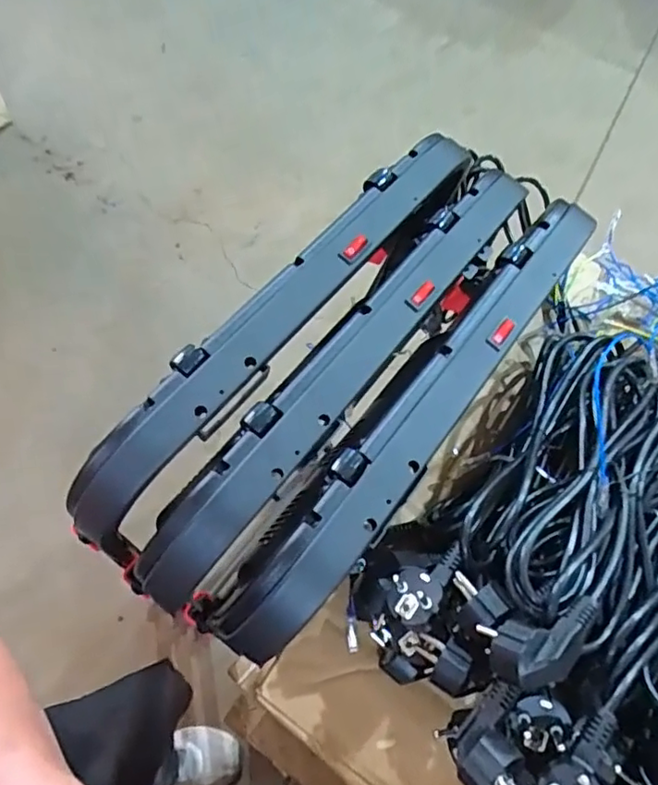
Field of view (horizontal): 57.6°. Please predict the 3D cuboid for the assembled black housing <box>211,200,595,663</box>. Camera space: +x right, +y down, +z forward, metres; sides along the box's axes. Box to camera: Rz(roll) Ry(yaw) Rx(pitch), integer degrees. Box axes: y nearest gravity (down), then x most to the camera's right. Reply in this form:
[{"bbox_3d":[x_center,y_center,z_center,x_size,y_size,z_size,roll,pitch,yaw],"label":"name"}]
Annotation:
[{"bbox_3d":[0.081,0.004,0.450,0.064,0.059,0.435,37,66,15],"label":"assembled black housing"}]

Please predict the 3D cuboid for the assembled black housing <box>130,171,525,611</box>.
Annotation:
[{"bbox_3d":[0.024,-0.021,0.460,0.061,0.078,0.434,37,66,14],"label":"assembled black housing"}]

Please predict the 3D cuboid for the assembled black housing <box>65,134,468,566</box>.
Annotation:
[{"bbox_3d":[-0.031,-0.061,0.476,0.054,0.071,0.439,35,66,14],"label":"assembled black housing"}]

